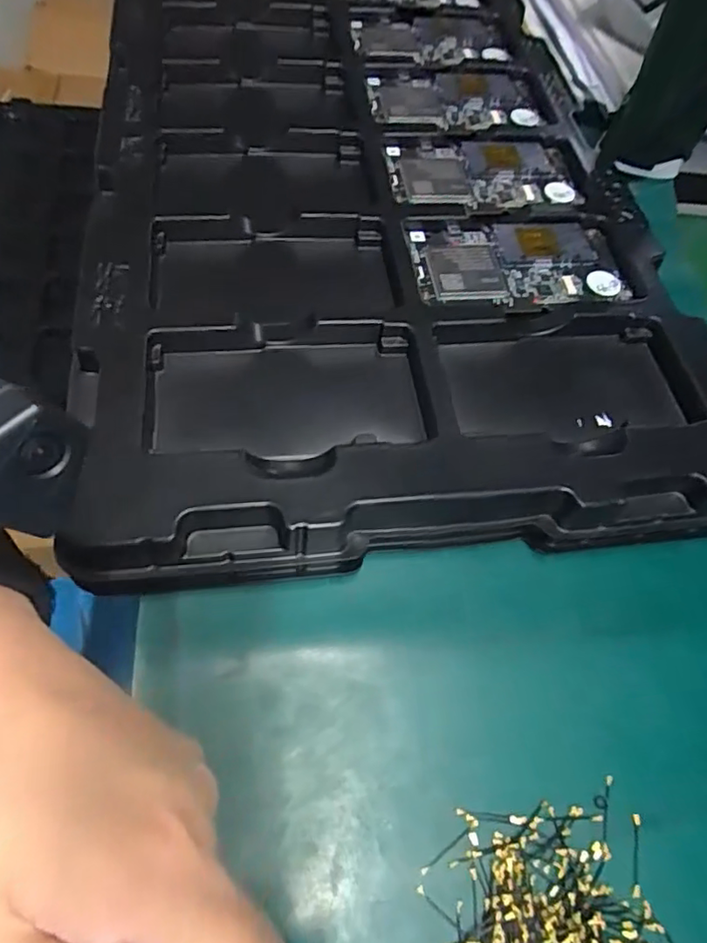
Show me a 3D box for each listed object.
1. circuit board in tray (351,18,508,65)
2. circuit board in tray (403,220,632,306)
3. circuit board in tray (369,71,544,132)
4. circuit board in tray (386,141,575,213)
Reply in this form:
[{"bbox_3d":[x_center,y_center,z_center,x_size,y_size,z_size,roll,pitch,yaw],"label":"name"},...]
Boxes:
[{"bbox_3d":[0.058,-0.345,0.460,0.118,0.007,0.069,-2,61,-11],"label":"circuit board in tray"},{"bbox_3d":[0.097,-0.126,0.342,0.126,0.006,0.067,-3,61,-11],"label":"circuit board in tray"},{"bbox_3d":[0.074,-0.271,0.418,0.123,0.009,0.071,-5,61,-13],"label":"circuit board in tray"},{"bbox_3d":[0.084,-0.196,0.379,0.119,0.009,0.070,-4,61,-12],"label":"circuit board in tray"}]

